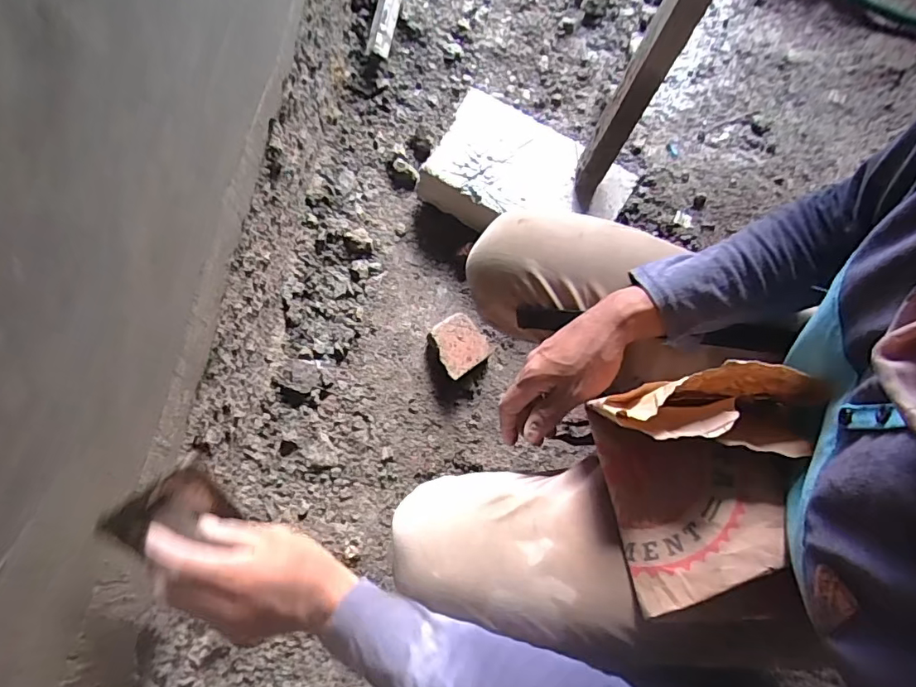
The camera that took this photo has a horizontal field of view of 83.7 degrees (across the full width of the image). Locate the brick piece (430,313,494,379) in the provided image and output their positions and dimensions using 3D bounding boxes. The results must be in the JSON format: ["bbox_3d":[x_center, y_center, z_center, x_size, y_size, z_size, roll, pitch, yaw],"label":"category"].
[{"bbox_3d":[0.001,0.005,0.845,0.089,0.051,0.088,-41,74,-15],"label":"brick piece"}]

